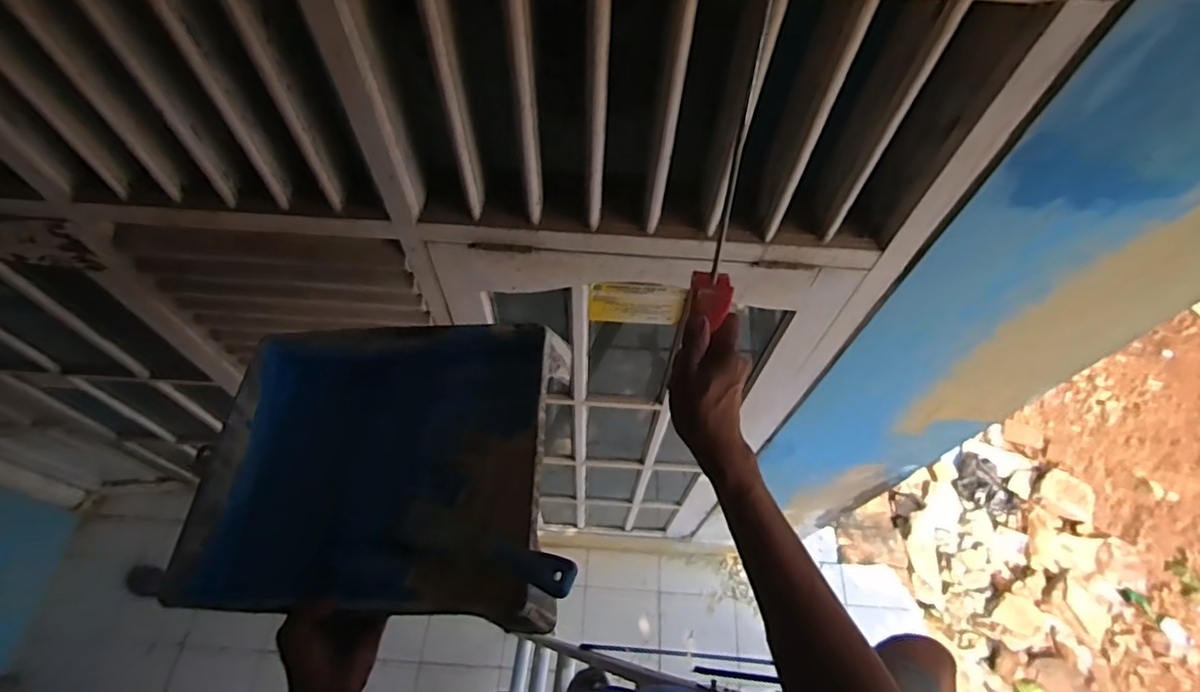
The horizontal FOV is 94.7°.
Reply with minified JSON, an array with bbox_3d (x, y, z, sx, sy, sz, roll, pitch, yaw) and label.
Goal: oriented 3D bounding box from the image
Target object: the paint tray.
[{"bbox_3d":[-0.221,0.114,0.576,0.373,0.096,0.297,3,60,1],"label":"paint tray"}]

